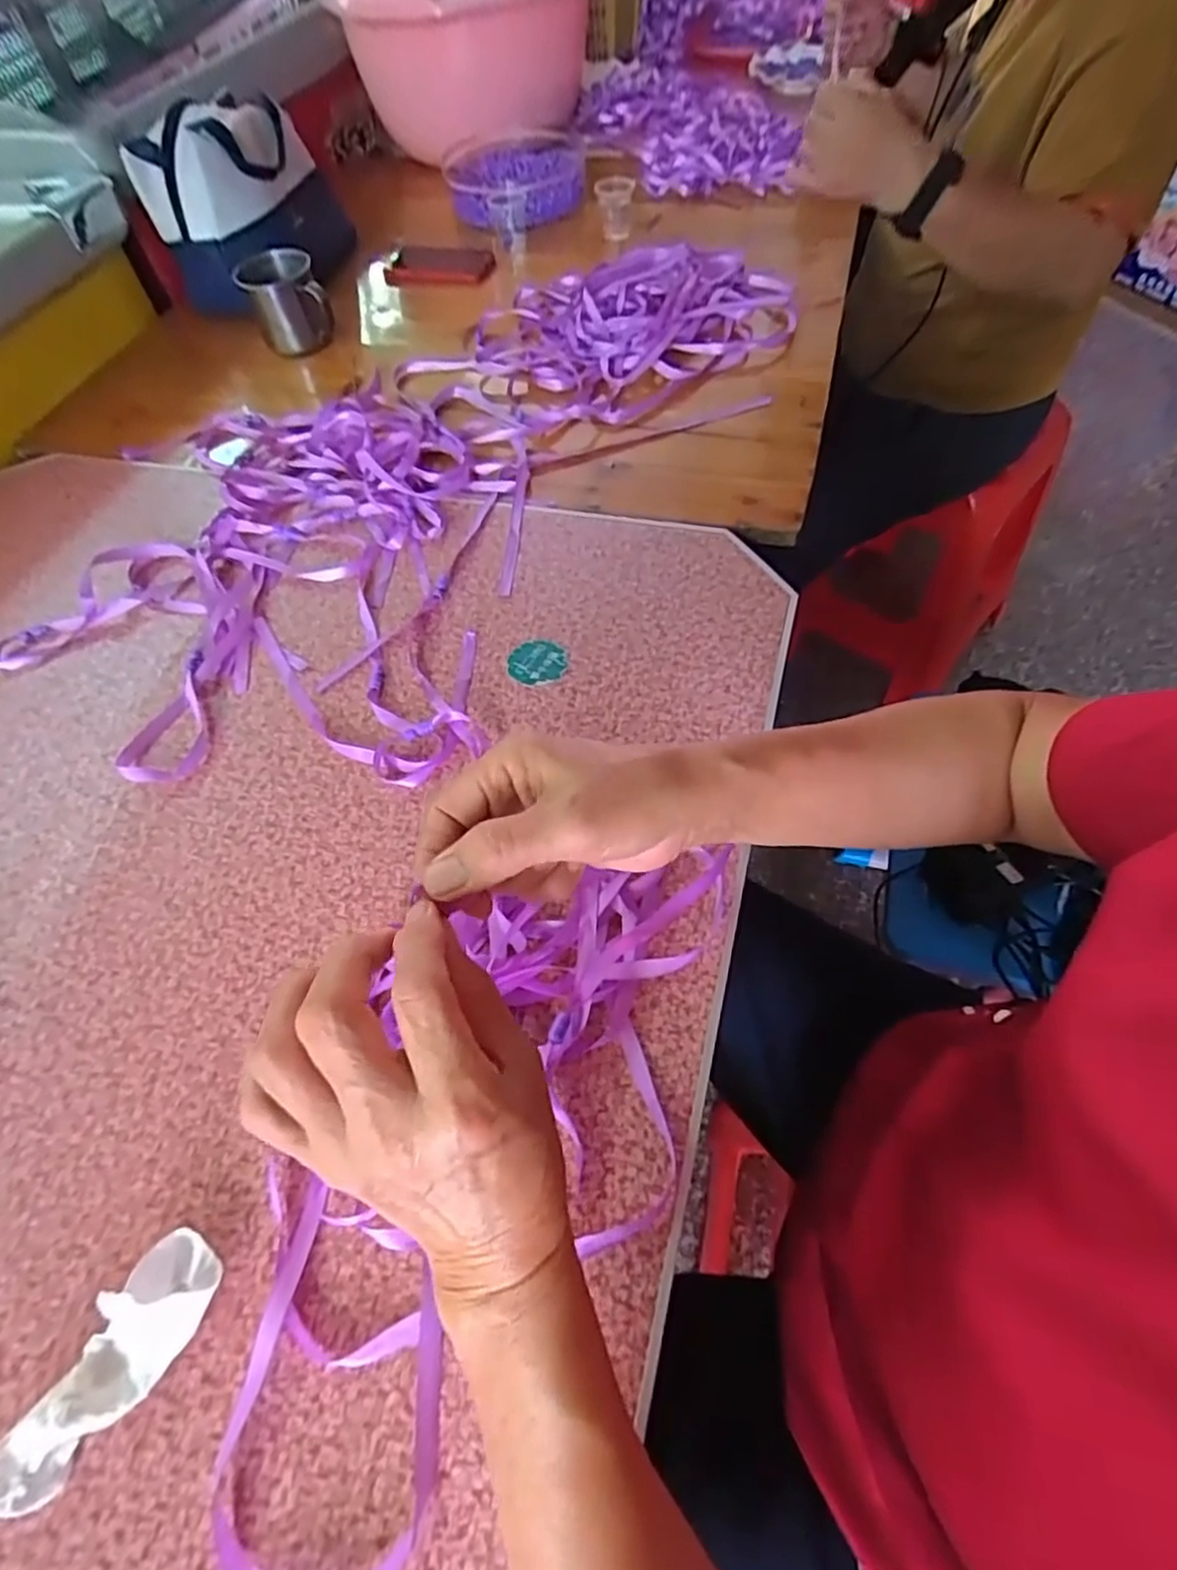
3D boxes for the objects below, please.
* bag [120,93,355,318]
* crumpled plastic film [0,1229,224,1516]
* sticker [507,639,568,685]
[{"bbox_3d":[-0.413,-0.727,0.859,0.149,0.168,0.226,24,62,17],"label":"bag"},{"bbox_3d":[-0.214,0.261,0.311,0.035,0.025,0.107,27,64,19],"label":"crumpled plastic film"},{"bbox_3d":[-0.039,-0.096,0.532,0.044,0.004,0.043,-2,58,3],"label":"sticker"}]

